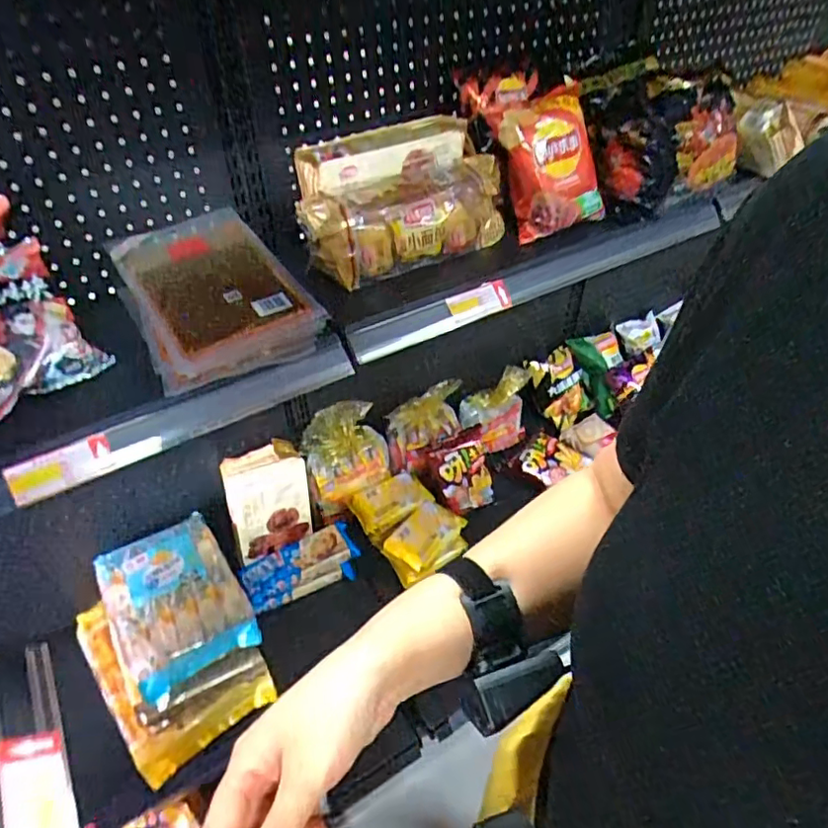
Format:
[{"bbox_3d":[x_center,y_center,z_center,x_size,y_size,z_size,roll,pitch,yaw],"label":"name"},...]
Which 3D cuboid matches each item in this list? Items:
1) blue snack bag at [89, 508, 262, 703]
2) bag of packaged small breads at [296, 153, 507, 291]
[{"bbox_3d":[-0.388,0.295,0.944,0.197,0.058,0.259,-23,45,-21],"label":"blue snack bag"},{"bbox_3d":[-0.009,-0.265,0.804,0.280,0.096,0.098,-22,45,-21],"label":"bag of packaged small breads"}]

